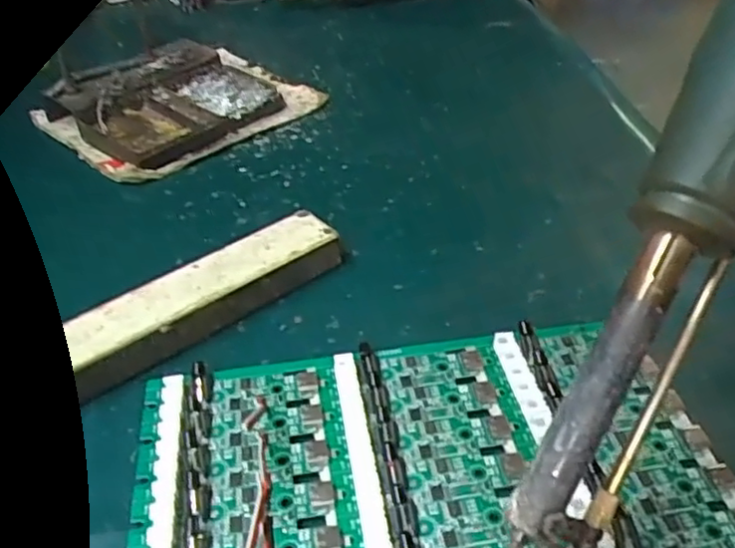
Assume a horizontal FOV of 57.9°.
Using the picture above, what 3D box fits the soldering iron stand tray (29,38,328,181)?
[{"bbox_3d":[-0.117,-0.112,0.424,0.148,0.033,0.104,-32,48,-33],"label":"soldering iron stand tray"}]

